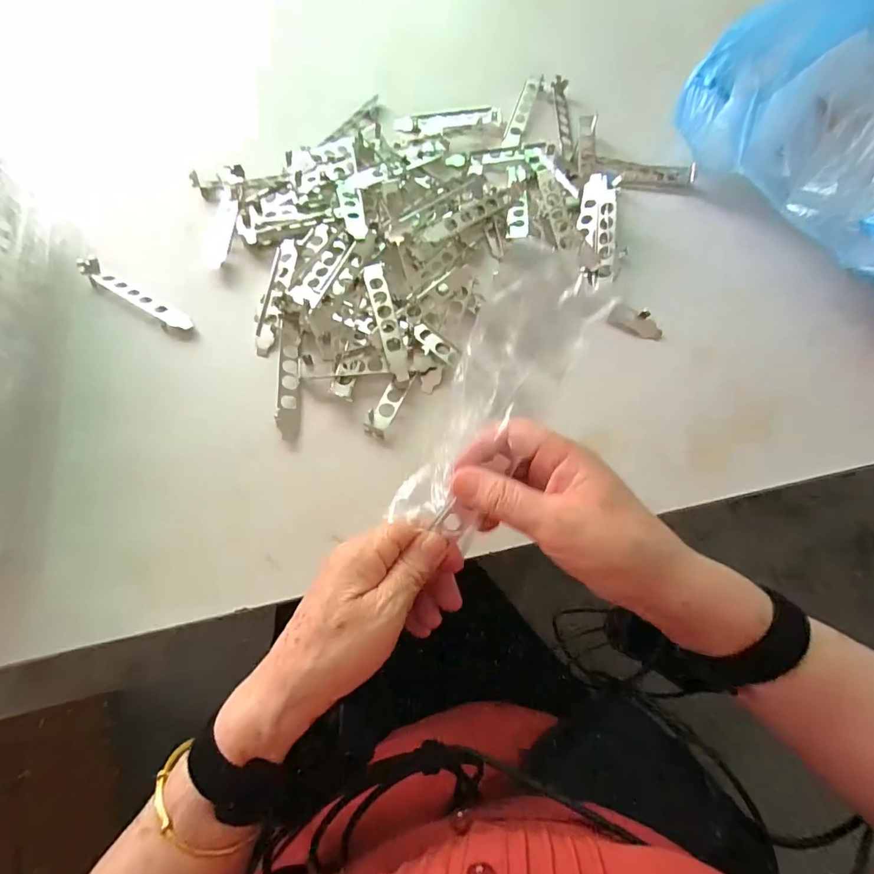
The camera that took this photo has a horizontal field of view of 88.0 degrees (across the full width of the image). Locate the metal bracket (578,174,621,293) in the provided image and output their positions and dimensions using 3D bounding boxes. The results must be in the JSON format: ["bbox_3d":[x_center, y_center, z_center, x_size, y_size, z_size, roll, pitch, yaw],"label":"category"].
[{"bbox_3d":[0.163,-0.212,0.449,0.039,0.024,0.129,6,70,1],"label":"metal bracket"}]

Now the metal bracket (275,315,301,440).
[{"bbox_3d":[-0.131,-0.054,0.399,0.019,0.008,0.114,-3,71,-3],"label":"metal bracket"}]

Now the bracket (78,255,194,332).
[{"bbox_3d":[-0.284,-0.133,0.424,0.120,0.019,0.022,30,72,9],"label":"bracket"}]

